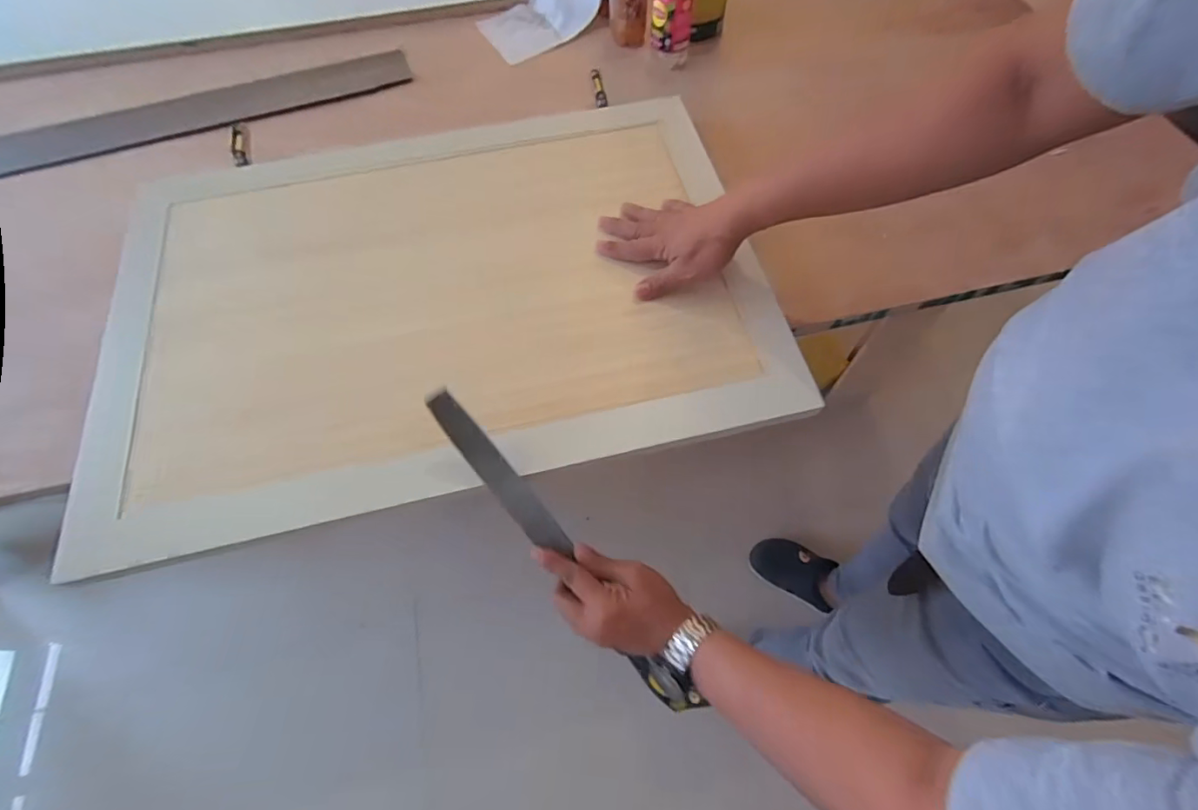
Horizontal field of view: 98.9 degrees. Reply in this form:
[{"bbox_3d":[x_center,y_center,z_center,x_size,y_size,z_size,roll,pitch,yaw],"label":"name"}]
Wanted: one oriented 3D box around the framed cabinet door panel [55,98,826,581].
[{"bbox_3d":[-0.170,-0.131,0.548,0.654,0.022,0.467,-13,66,-5],"label":"framed cabinet door panel"}]

